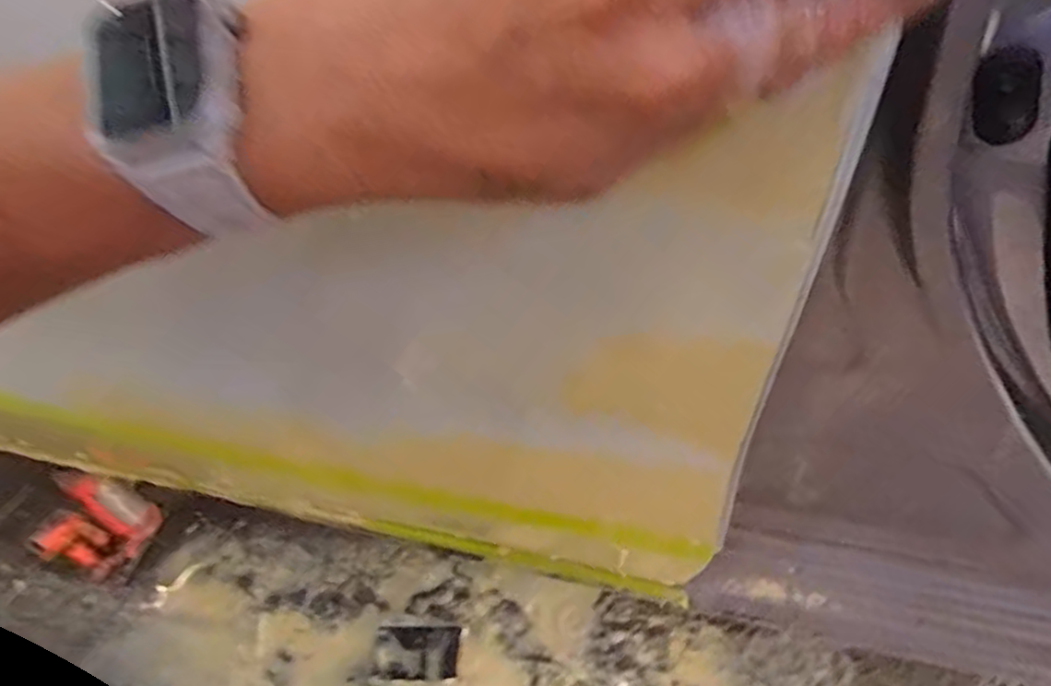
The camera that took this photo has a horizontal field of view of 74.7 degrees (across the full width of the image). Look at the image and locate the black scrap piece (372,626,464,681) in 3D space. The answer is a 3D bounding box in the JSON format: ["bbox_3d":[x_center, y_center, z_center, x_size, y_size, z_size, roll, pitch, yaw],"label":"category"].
[{"bbox_3d":[-0.139,0.399,0.889,0.113,0.007,0.064,-1,46,6],"label":"black scrap piece"}]

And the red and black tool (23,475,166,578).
[{"bbox_3d":[-0.603,0.250,0.966,0.138,0.177,0.054,-34,52,-24],"label":"red and black tool"}]

